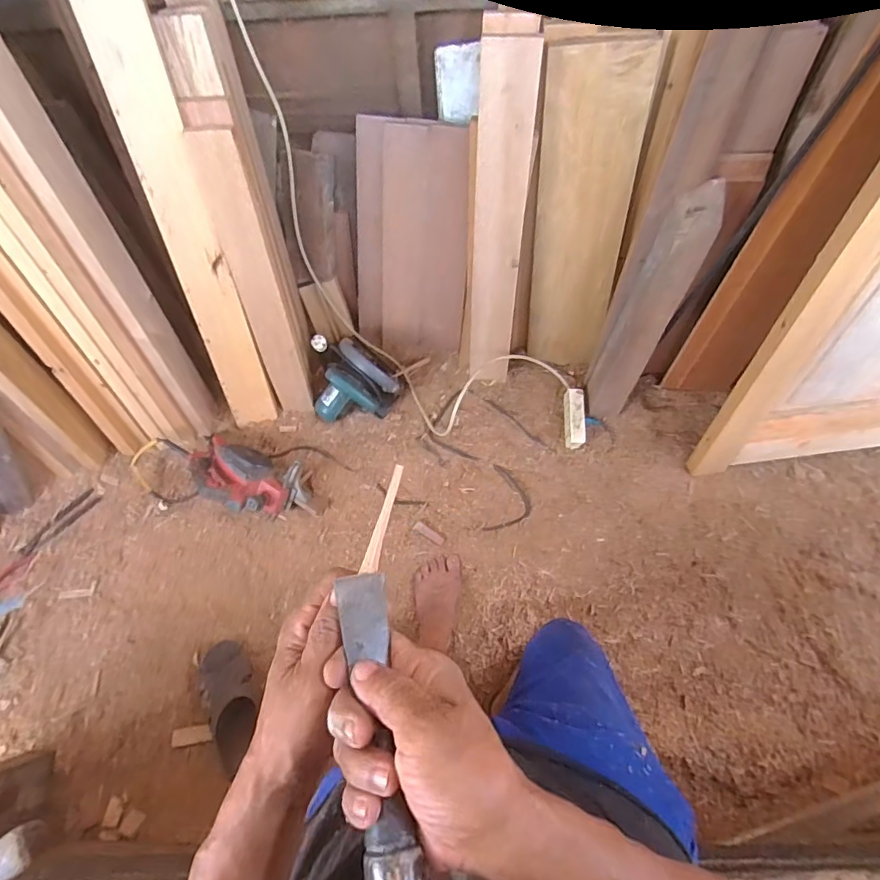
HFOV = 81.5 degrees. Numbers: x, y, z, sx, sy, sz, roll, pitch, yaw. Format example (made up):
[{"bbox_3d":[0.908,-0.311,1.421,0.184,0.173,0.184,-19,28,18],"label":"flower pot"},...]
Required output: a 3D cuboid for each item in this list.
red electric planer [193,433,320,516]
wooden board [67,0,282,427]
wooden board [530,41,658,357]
[{"bbox_3d":[-0.474,0.102,1.297,0.305,0.124,0.159,13,68,6],"label":"red electric planer"},{"bbox_3d":[-0.528,-0.436,1.086,0.127,1.006,0.041,-4,41,-1],"label":"wooden board"},{"bbox_3d":[0.327,-0.472,1.213,0.197,0.769,0.021,3,53,8],"label":"wooden board"}]

